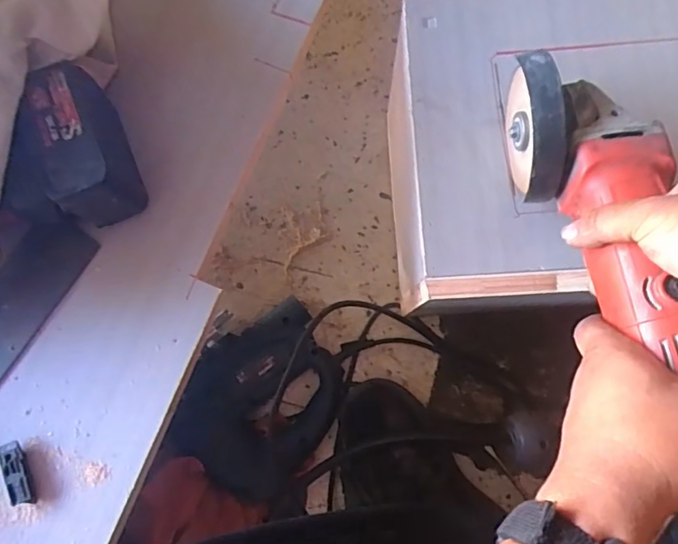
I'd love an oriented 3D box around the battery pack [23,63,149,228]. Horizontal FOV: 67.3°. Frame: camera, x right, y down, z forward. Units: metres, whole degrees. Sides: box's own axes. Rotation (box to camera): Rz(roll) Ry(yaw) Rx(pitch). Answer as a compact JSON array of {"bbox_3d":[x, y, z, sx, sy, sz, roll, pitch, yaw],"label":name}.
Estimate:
[{"bbox_3d":[-0.213,-0.097,0.410,0.073,0.080,0.114,-22,81,-2],"label":"battery pack"}]

